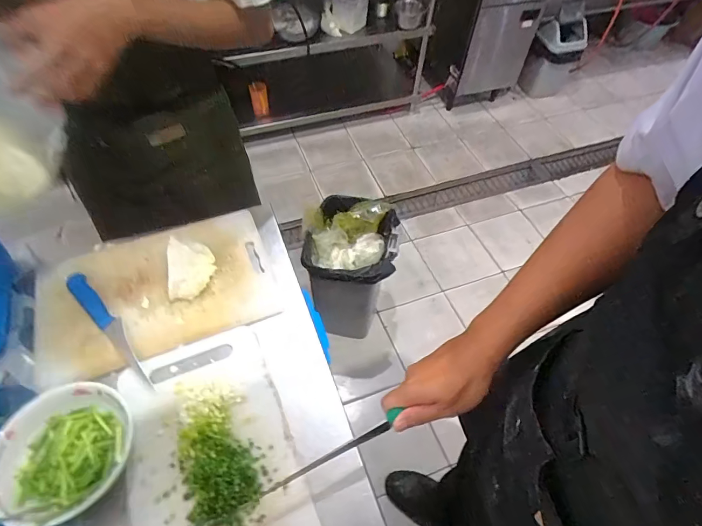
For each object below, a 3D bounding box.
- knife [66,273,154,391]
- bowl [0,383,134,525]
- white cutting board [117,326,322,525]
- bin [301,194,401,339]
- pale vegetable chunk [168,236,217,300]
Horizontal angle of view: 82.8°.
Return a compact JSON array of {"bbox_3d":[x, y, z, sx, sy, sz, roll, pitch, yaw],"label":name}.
[{"bbox_3d":[-0.350,0.088,0.577,0.223,0.025,0.027,39,61,21],"label":"knife"},{"bbox_3d":[-0.330,0.222,0.467,0.143,0.054,0.143,2,55,-3],"label":"bowl"},{"bbox_3d":[-0.174,0.236,0.491,0.195,0.014,0.311,-19,59,-16],"label":"white cutting board"},{"bbox_3d":[-0.015,0.022,1.446,0.284,0.440,0.326,5,54,1],"label":"bin"},{"bbox_3d":[-0.251,0.007,0.629,0.064,0.043,0.095,-8,55,-9],"label":"pale vegetable chunk"}]

